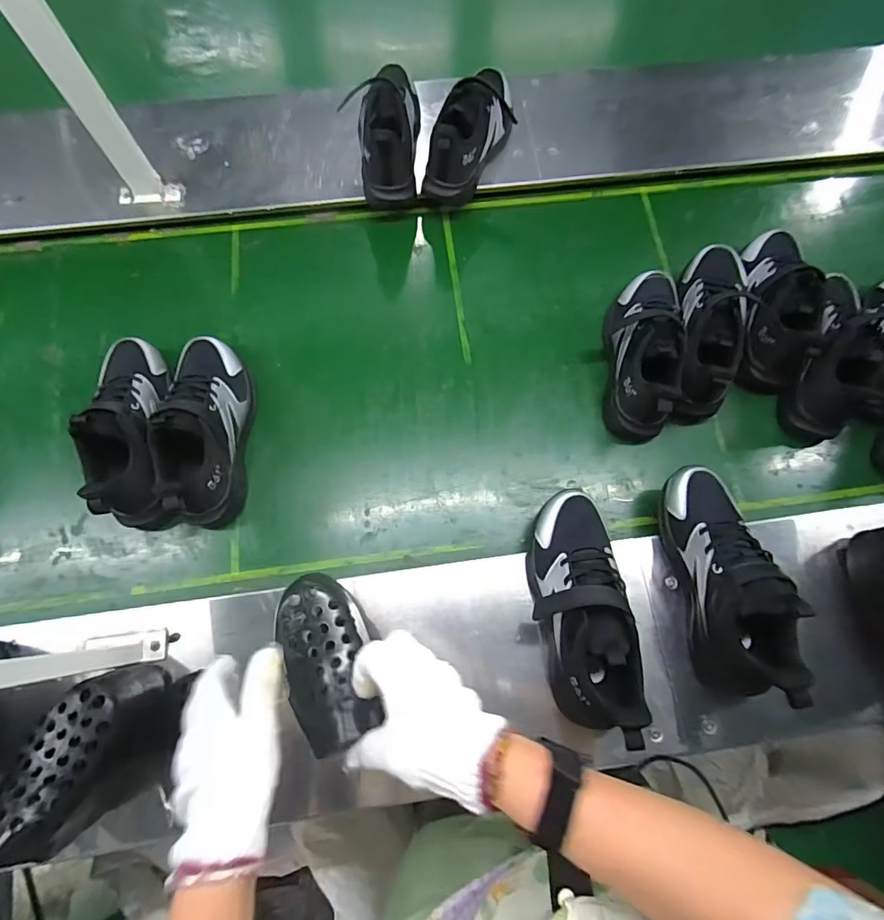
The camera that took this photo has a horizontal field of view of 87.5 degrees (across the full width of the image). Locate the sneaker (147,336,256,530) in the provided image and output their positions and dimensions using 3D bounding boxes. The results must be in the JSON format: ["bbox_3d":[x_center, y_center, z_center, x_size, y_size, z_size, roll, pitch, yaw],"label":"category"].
[{"bbox_3d":[-0.287,-0.047,0.572,0.113,0.122,0.249,-8,74,-4],"label":"sneaker"}]

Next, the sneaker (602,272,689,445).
[{"bbox_3d":[0.278,-0.159,0.636,0.087,0.101,0.246,12,74,2],"label":"sneaker"}]

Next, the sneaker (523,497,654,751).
[{"bbox_3d":[0.154,0.155,0.504,0.093,0.125,0.247,-4,74,-3],"label":"sneaker"}]

